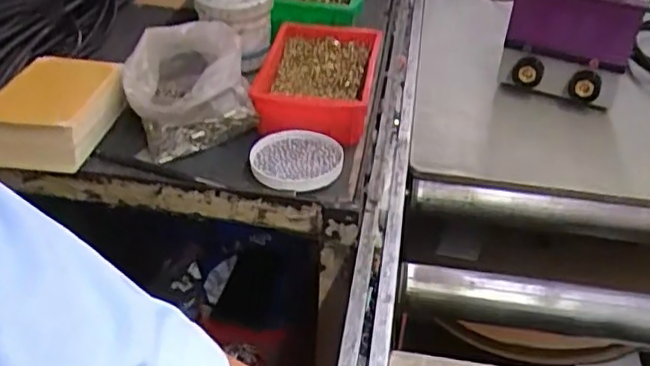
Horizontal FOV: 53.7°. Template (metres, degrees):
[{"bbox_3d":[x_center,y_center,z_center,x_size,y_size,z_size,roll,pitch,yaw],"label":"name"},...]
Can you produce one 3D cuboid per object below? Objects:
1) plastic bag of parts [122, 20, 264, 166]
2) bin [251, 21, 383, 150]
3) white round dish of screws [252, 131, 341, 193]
[{"bbox_3d":[-0.156,-0.108,0.730,0.132,0.098,0.126,-9,40,-14],"label":"plastic bag of parts"},{"bbox_3d":[-0.008,-0.132,0.786,0.135,0.068,0.190,7,39,6],"label":"bin"},{"bbox_3d":[-0.029,-0.024,0.701,0.094,0.023,0.092,1,38,-1],"label":"white round dish of screws"}]

